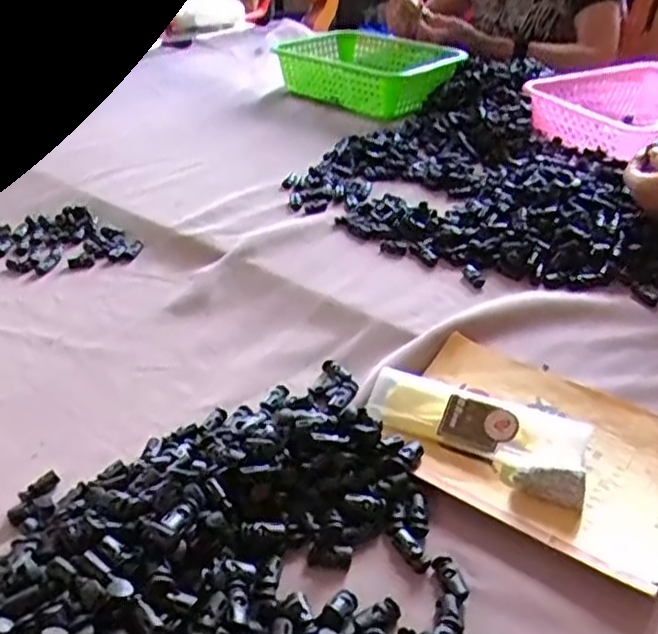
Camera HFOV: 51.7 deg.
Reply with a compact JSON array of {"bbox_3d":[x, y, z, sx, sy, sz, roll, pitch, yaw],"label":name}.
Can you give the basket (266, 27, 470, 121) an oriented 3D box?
[{"bbox_3d":[0.067,-0.409,1.133,0.281,0.077,0.213,26,43,35],"label":"basket"}]

